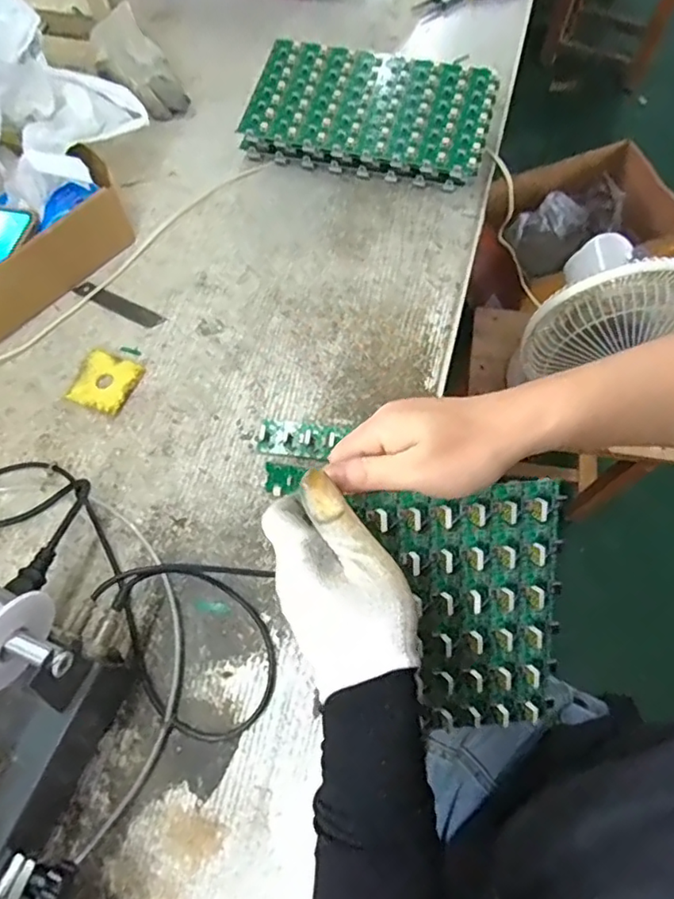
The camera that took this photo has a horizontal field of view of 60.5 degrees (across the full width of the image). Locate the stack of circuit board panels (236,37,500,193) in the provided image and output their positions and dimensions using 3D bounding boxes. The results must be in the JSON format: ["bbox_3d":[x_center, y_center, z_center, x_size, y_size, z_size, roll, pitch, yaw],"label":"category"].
[{"bbox_3d":[0.034,-0.349,0.611,0.242,0.059,0.130,14,71,7],"label":"stack of circuit board panels"}]

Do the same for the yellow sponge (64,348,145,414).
[{"bbox_3d":[-0.218,-0.064,0.542,0.054,0.009,0.055,22,72,10],"label":"yellow sponge"}]

